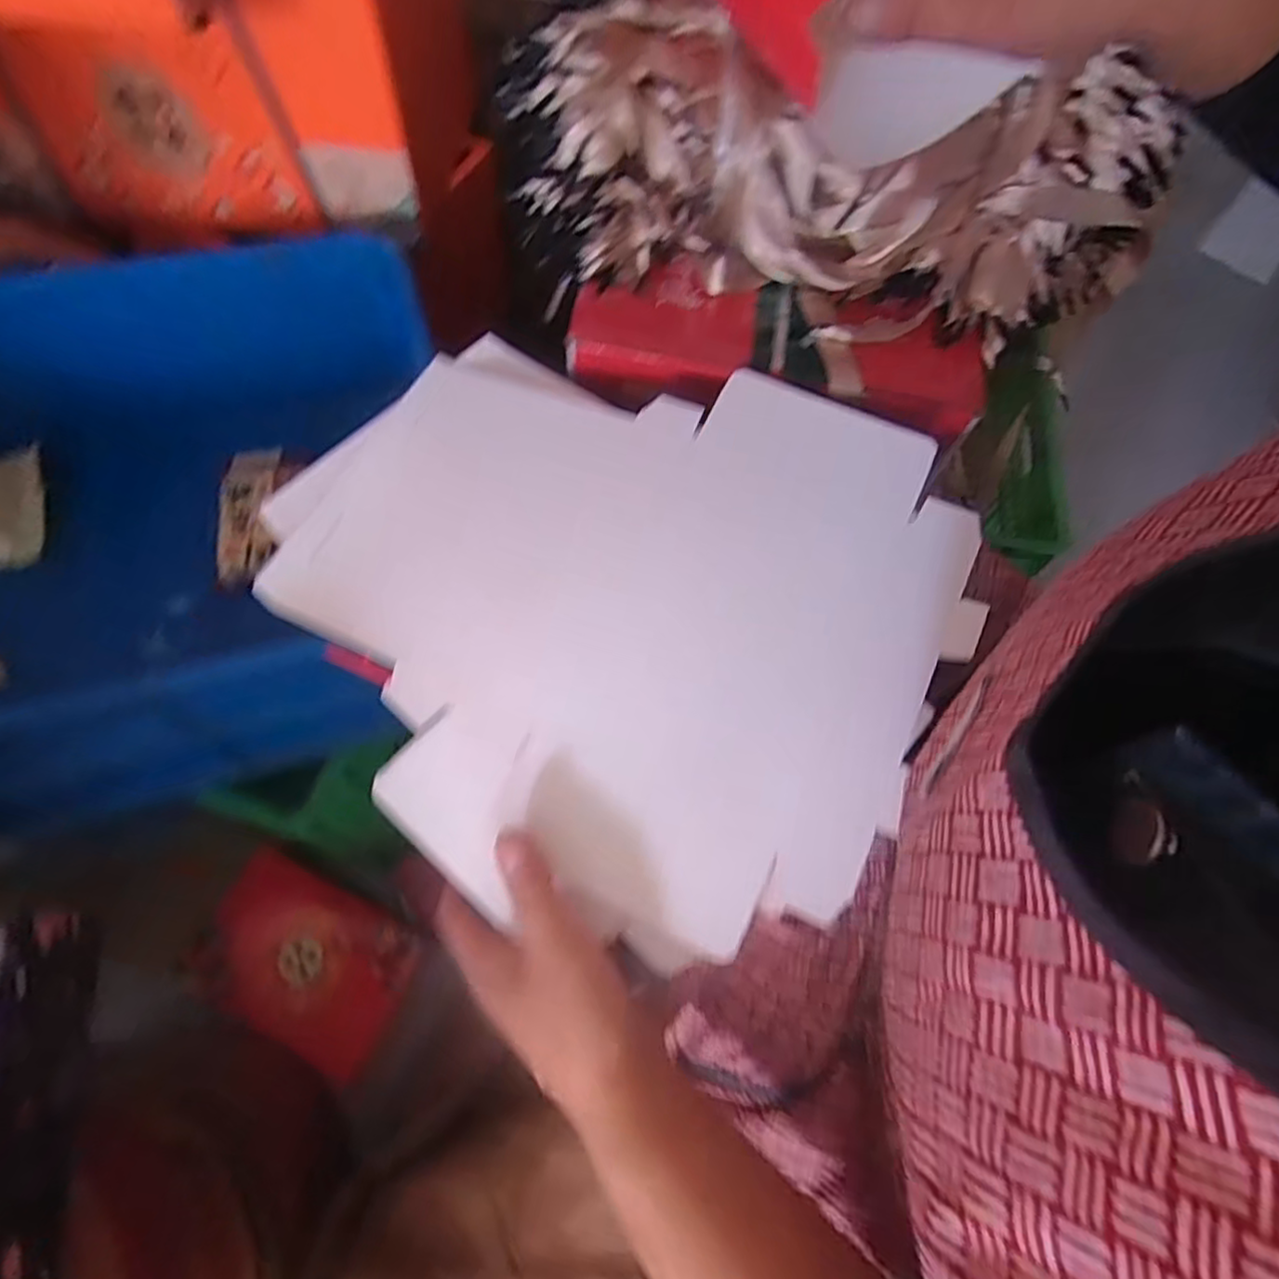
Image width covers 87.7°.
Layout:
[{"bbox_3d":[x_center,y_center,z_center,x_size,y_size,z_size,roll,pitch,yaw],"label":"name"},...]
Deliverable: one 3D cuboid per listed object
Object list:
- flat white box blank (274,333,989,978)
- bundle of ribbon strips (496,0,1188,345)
[{"bbox_3d":[-0.032,-0.025,0.367,0.367,0.031,0.313,18,70,8],"label":"flat white box blank"},{"bbox_3d":[0.135,-0.330,0.426,0.415,0.130,0.225,14,64,2],"label":"bundle of ribbon strips"}]

